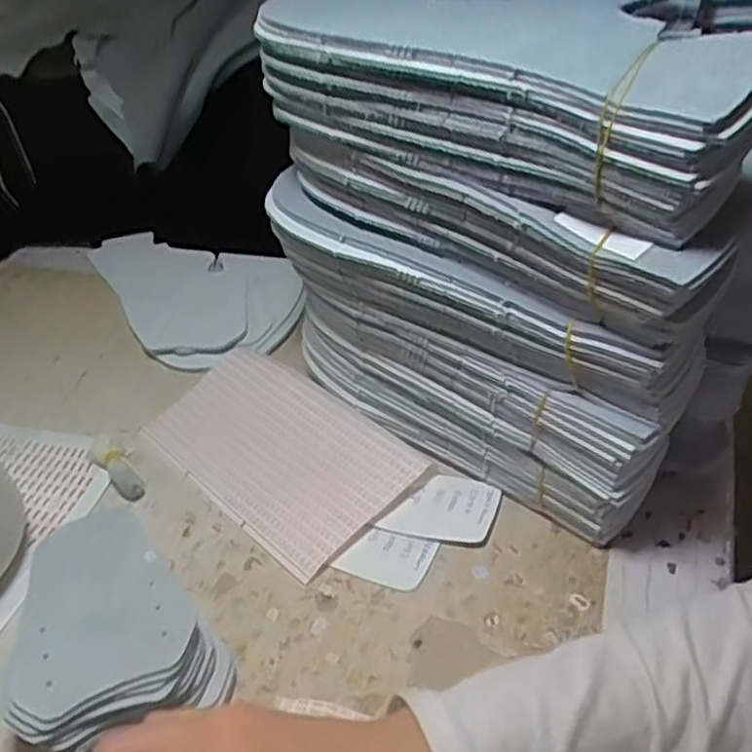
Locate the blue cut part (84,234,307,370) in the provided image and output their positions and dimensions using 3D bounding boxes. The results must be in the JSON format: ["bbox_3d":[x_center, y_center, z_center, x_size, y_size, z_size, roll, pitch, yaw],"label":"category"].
[{"bbox_3d":[-0.170,-0.090,0.704,0.141,0.016,0.311,-28,40,-16],"label":"blue cut part"}]

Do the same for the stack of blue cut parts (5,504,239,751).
[{"bbox_3d":[-0.147,0.141,0.399,0.097,0.047,0.125,-34,46,-28],"label":"stack of blue cut parts"}]

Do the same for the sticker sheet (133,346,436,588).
[{"bbox_3d":[-0.072,0.046,0.520,0.110,0.017,0.205,-34,46,-29],"label":"sticker sheet"}]

